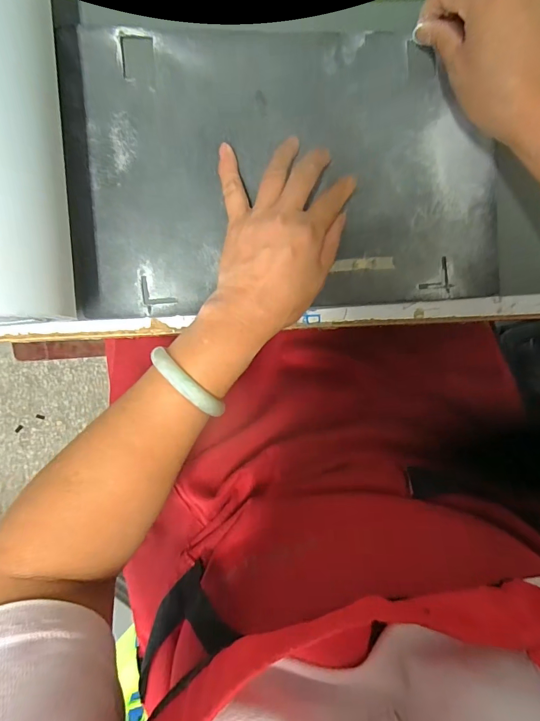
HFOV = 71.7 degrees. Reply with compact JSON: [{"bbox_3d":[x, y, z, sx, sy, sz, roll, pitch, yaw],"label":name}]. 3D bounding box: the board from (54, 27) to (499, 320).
[{"bbox_3d":[0.017,-0.156,0.311,0.348,0.011,0.221,-4,93,-4],"label":"board"}]

